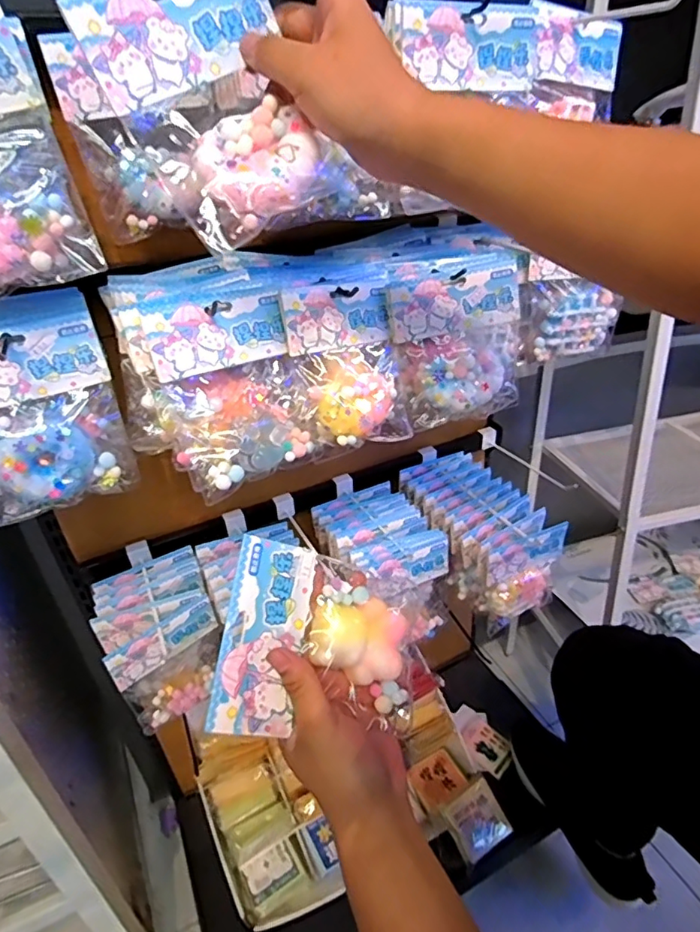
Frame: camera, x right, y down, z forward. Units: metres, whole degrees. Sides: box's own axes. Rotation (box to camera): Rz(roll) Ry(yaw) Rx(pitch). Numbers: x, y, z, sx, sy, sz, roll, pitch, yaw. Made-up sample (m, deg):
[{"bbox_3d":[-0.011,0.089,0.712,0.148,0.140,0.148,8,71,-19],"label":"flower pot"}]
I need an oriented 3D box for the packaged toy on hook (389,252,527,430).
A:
[{"bbox_3d":[0.112,-0.128,0.573,0.134,0.162,0.046,-9,20,-1],"label":"packaged toy on hook"}]

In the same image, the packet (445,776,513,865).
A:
[{"bbox_3d":[0.215,0.591,0.900,0.092,0.015,0.090,-24,75,-25],"label":"packet"}]

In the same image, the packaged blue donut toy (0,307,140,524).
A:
[{"bbox_3d":[-0.265,-0.042,0.463,0.125,0.149,0.063,-22,37,-26],"label":"packaged blue donut toy"}]

